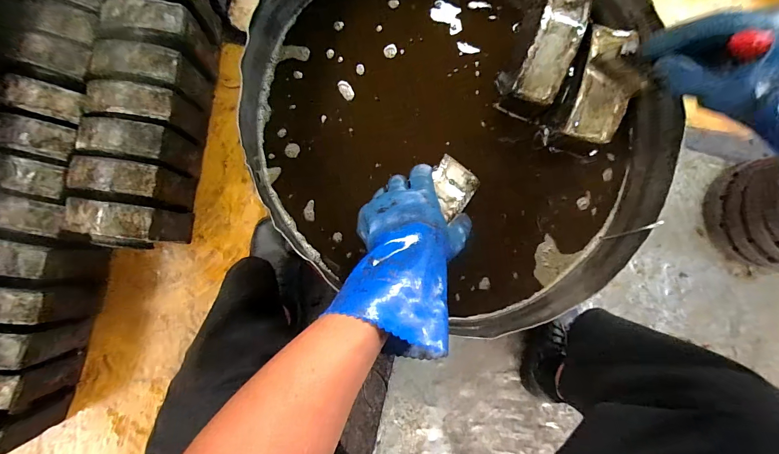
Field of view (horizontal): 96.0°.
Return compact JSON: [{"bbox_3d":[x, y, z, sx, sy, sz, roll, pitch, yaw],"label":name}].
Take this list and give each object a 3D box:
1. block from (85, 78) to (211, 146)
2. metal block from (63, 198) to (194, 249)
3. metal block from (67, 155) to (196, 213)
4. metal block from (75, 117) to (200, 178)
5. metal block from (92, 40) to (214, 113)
[{"bbox_3d":[-0.486,-0.231,0.724,0.178,0.142,0.072,5,86,-3],"label":"block"},{"bbox_3d":[-0.525,0.000,0.732,0.150,0.194,0.081,5,86,-3],"label":"metal block"},{"bbox_3d":[-0.524,-0.085,0.727,0.150,0.169,0.072,5,86,-3],"label":"metal block"},{"bbox_3d":[-0.506,-0.160,0.731,0.171,0.165,0.073,6,86,-3],"label":"metal block"},{"bbox_3d":[-0.487,-0.305,0.728,0.164,0.150,0.084,6,86,-3],"label":"metal block"}]

